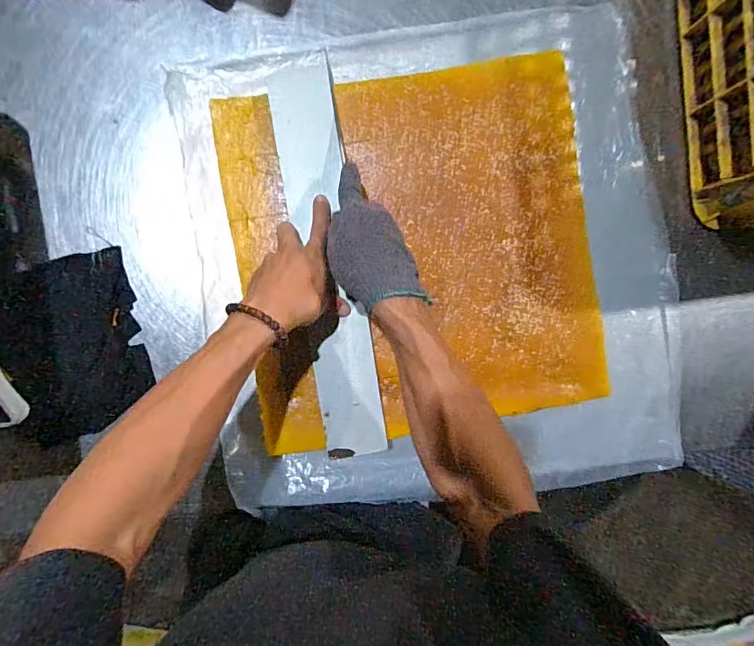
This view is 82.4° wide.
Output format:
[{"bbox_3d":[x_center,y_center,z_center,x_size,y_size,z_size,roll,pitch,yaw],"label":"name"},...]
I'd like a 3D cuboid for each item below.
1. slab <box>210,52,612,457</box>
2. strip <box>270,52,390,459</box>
[{"bbox_3d":[0.051,-0.081,0.512,0.417,0.015,0.411,-9,93,-3],"label":"slab"},{"bbox_3d":[-0.055,-0.071,0.491,0.074,0.012,0.444,-9,91,-9],"label":"strip"}]

